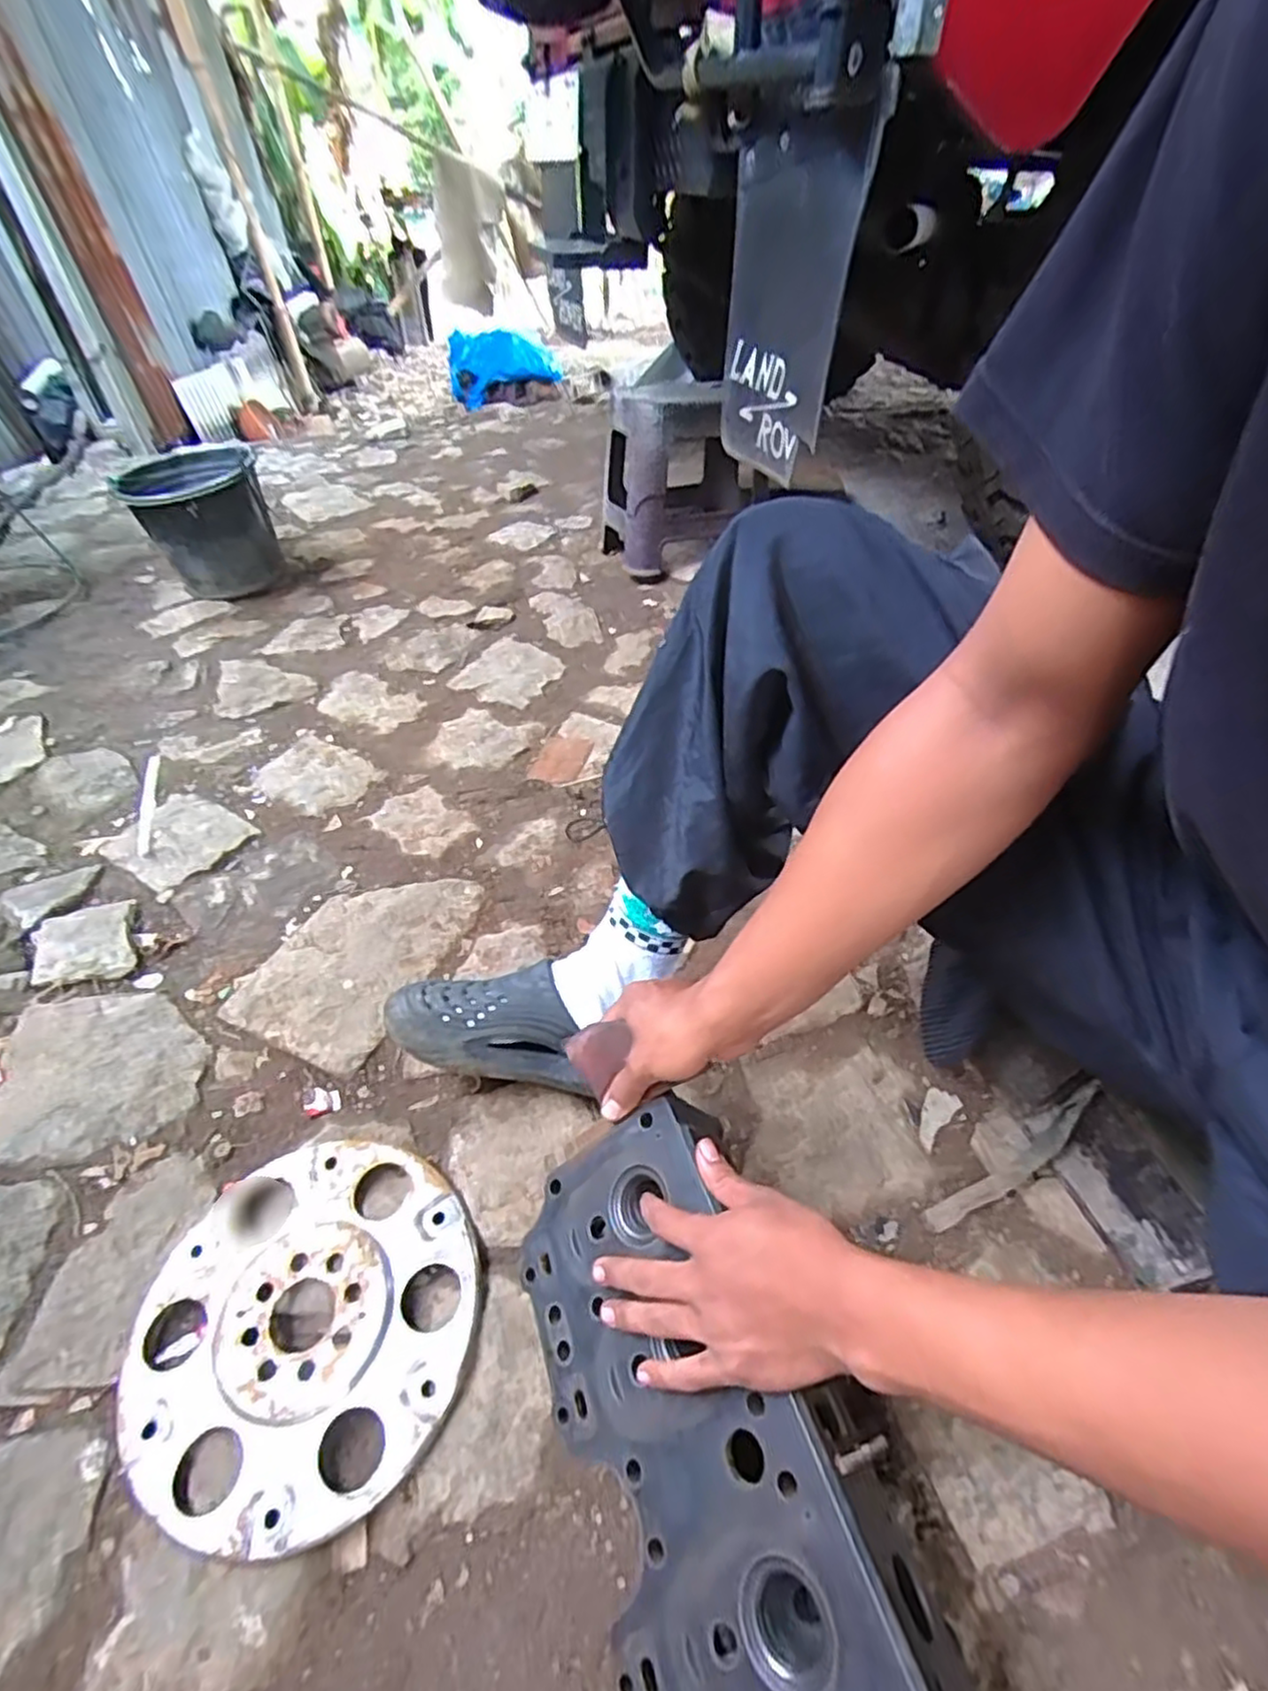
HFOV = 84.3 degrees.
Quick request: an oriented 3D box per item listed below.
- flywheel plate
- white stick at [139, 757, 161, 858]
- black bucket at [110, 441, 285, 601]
[{"bbox_3d":[-0.260,0.376,0.560,0.260,0.024,0.260,1,47,-1],"label":"flywheel plate"},{"bbox_3d":[-0.684,-0.060,0.988,0.018,0.007,0.218,-15,49,-15],"label":"white stick"},{"bbox_3d":[-0.840,-0.631,1.387,0.221,0.261,0.221,1,47,-1],"label":"black bucket"}]

